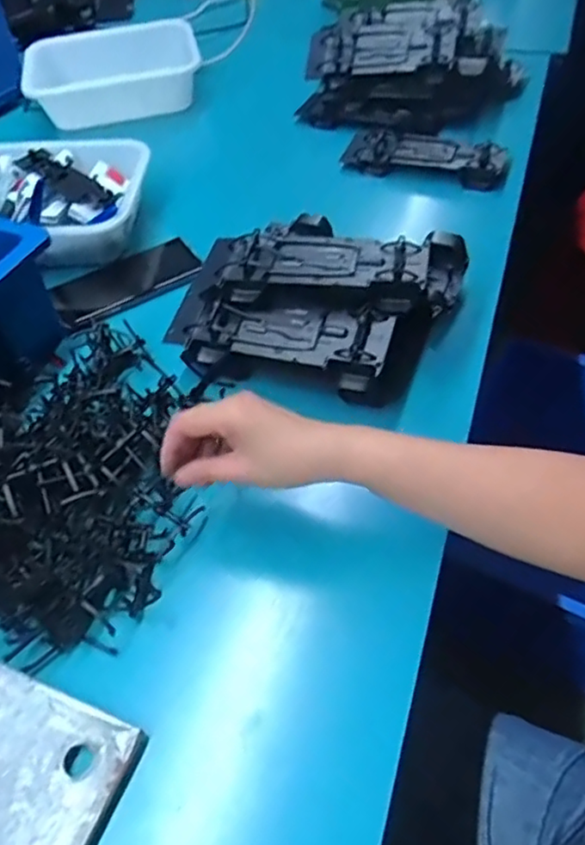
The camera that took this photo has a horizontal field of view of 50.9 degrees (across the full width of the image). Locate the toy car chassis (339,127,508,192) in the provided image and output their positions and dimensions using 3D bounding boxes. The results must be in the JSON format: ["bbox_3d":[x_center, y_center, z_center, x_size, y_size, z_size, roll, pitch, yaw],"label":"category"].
[{"bbox_3d":[0.158,-0.319,0.739,0.192,0.028,0.075,18,54,17],"label":"toy car chassis"}]

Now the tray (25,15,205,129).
[{"bbox_3d":[-0.256,-0.502,0.888,0.246,0.079,0.134,-8,51,-3],"label":"tray"}]

